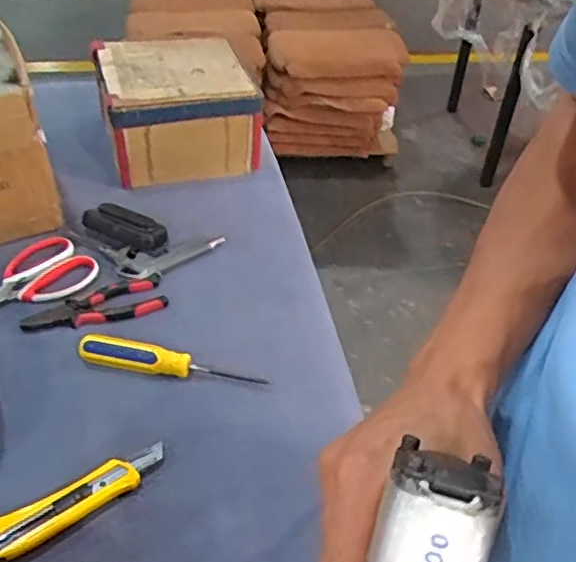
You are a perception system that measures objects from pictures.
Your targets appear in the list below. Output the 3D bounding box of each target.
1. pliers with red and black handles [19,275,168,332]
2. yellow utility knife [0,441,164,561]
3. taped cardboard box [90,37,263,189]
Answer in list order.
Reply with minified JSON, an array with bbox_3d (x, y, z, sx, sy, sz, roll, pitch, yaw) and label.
[{"bbox_3d":[-0.219,0.028,0.693,0.154,0.009,0.058,-14,45,-19],"label":"pliers with red and black handles"},{"bbox_3d":[-0.183,0.186,0.522,0.166,0.011,0.037,-25,49,-29],"label":"yellow utility knife"},{"bbox_3d":[-0.169,-0.260,0.930,0.210,0.138,0.200,-12,44,-17],"label":"taped cardboard box"}]

